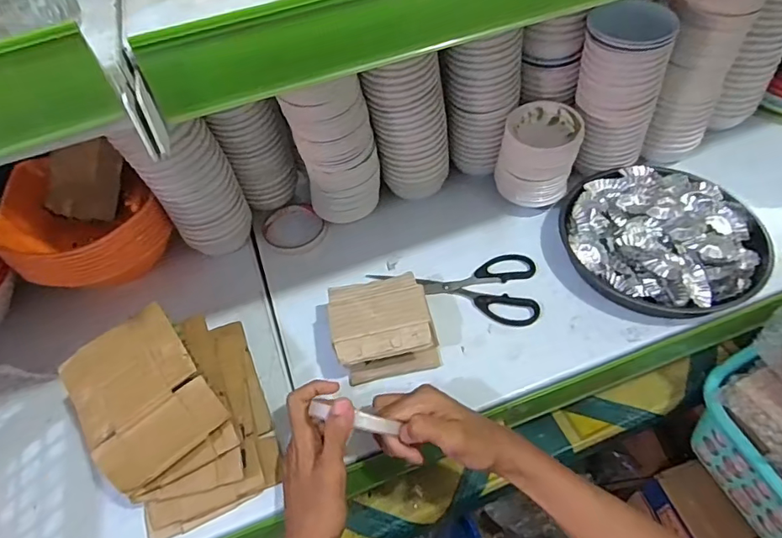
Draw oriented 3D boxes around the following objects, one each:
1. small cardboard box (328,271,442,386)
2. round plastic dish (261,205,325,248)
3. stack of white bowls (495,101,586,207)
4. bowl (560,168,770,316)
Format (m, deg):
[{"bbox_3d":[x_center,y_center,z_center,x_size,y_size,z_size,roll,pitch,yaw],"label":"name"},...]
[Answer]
[{"bbox_3d":[-0.009,0.060,0.520,0.099,0.056,0.095,-12,51,-4],"label":"small cardboard box"},{"bbox_3d":[-0.132,-0.058,0.656,0.070,0.013,0.079,-32,55,-19],"label":"round plastic dish"},{"bbox_3d":[0.184,-0.137,0.622,0.088,0.106,0.084,16,55,17],"label":"stack of white bowls"},{"bbox_3d":[0.304,-0.038,0.567,0.200,0.046,0.209,-3,51,4],"label":"bowl"}]

